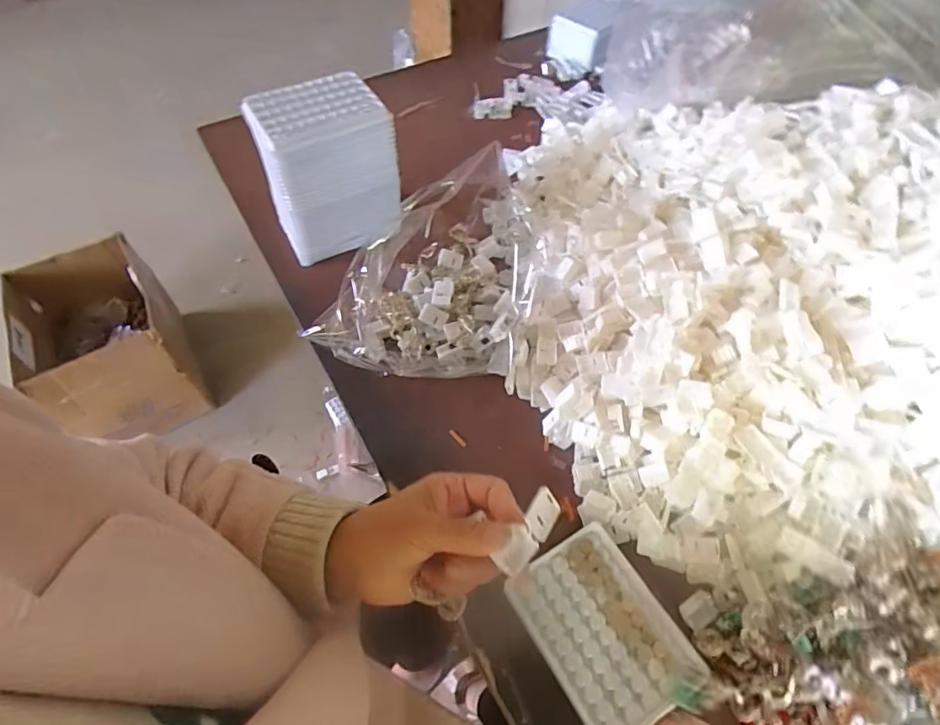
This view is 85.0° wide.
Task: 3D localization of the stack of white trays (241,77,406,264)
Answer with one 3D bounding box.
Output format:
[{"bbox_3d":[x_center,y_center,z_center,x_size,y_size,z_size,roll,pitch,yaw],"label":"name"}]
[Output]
[{"bbox_3d":[-0.155,-0.215,0.571,0.137,0.144,0.094,-18,58,-12],"label":"stack of white trays"}]

